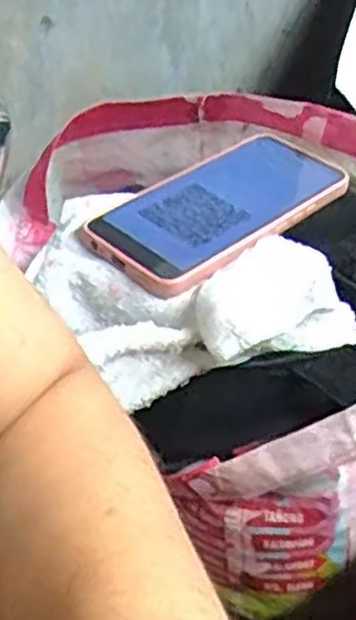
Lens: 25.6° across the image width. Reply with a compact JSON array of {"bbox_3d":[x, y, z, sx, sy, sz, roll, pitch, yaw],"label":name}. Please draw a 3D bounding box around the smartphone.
[{"bbox_3d":[0.028,-0.068,0.477,0.089,0.015,0.176,30,50,35],"label":"smartphone"}]

